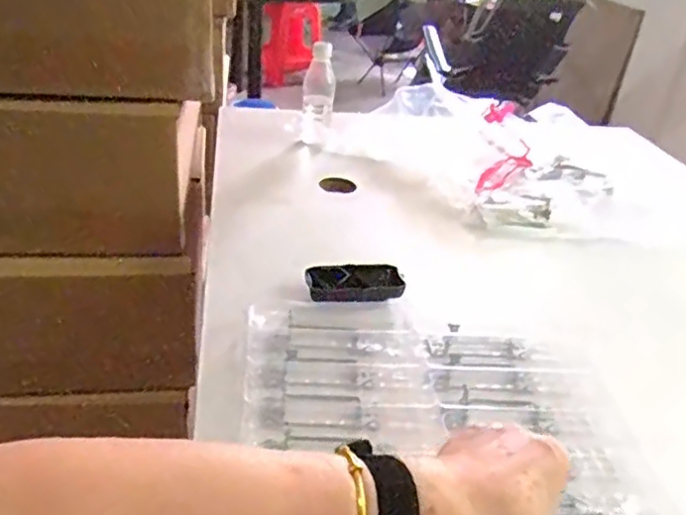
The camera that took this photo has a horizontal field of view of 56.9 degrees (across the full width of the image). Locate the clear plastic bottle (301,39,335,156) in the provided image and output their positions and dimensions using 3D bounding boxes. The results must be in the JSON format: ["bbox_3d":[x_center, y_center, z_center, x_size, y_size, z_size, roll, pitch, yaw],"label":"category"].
[{"bbox_3d":[-0.042,-0.282,1.111,0.054,0.175,0.052,6,31,-1],"label":"clear plastic bottle"}]

